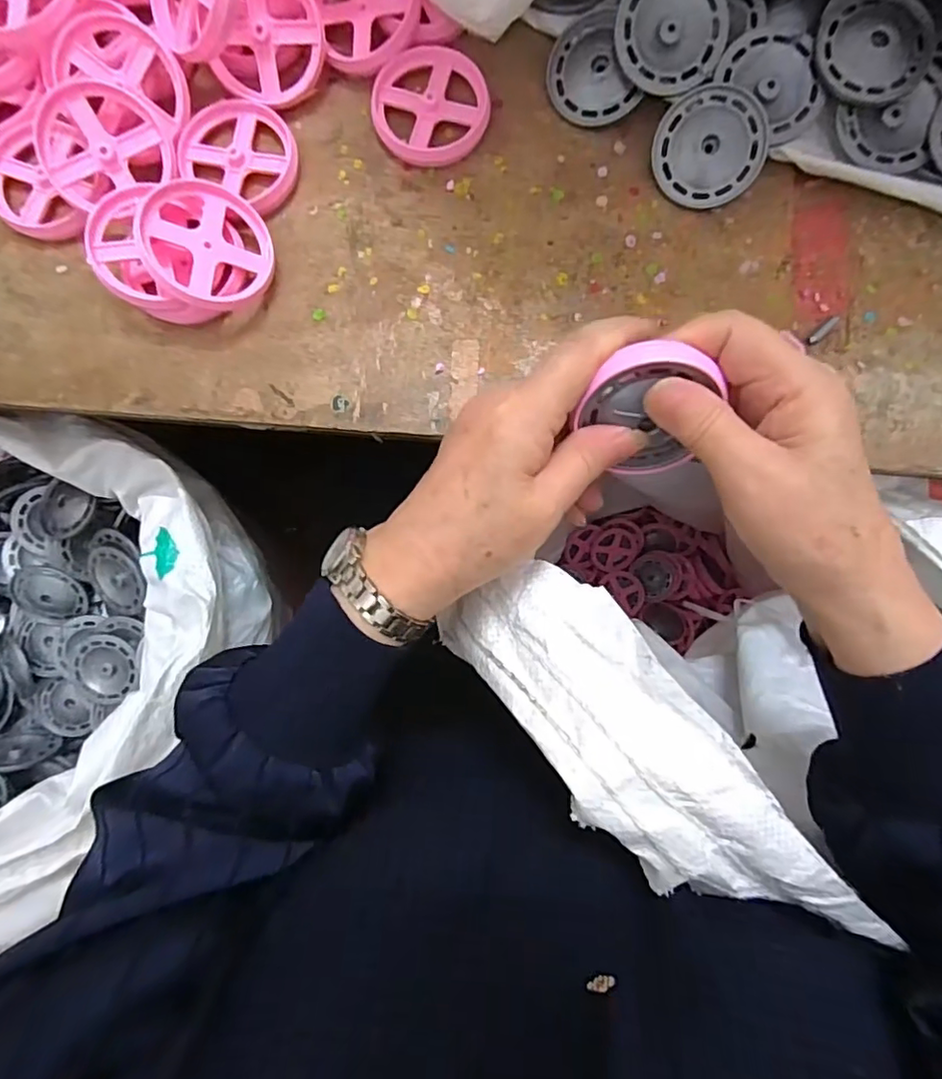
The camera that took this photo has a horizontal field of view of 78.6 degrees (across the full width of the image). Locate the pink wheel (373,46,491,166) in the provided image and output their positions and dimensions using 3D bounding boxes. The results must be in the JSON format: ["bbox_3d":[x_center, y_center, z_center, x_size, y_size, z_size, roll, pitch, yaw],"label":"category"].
[{"bbox_3d":[-0.022,-0.242,0.321,0.064,0.008,0.063,0,86,1],"label":"pink wheel"}]

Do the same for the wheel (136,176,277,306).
[{"bbox_3d":[-0.138,-0.153,0.301,0.065,0.014,0.062,-1,93,-28],"label":"wheel"}]

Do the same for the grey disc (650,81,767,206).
[{"bbox_3d":[0.128,-0.212,0.310,0.056,0.004,0.058,3,105,12],"label":"grey disc"}]

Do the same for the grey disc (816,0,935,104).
[{"bbox_3d":[0.209,-0.259,0.296,0.054,0.012,0.064,9,86,2],"label":"grey disc"}]

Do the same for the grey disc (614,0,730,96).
[{"bbox_3d":[0.105,-0.267,0.301,0.056,0.004,0.055,0,108,-1],"label":"grey disc"}]

